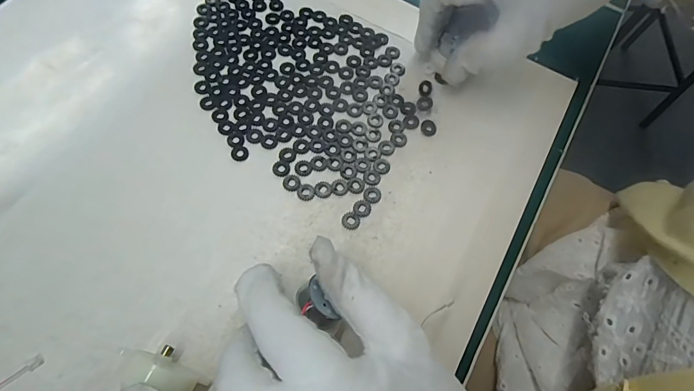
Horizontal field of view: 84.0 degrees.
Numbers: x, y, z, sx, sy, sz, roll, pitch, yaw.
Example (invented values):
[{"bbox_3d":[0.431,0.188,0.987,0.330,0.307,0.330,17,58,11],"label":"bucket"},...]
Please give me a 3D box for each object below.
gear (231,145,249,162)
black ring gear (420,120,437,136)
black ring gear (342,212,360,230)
[{"bbox_3d":[-0.067,-0.027,0.239,0.010,0.004,0.011,1,67,-3],"label":"gear"},{"bbox_3d":[0.054,-0.044,0.254,0.011,0.004,0.011,1,67,-3],"label":"black ring gear"},{"bbox_3d":[0.002,0.014,0.227,0.011,0.004,0.010,1,67,-3],"label":"black ring gear"}]

